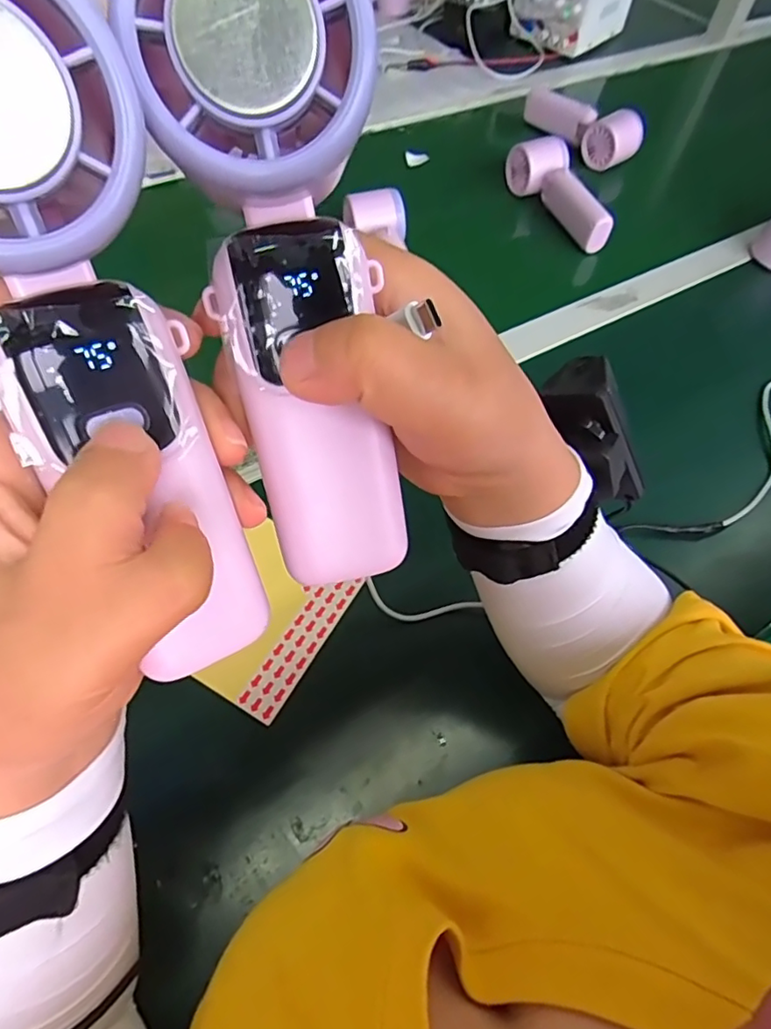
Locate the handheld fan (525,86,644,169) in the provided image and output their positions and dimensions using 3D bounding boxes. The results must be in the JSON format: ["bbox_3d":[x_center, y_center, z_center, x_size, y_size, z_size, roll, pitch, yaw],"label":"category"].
[{"bbox_3d":[0.268,-0.530,0.770,0.050,0.055,0.165,-31,65,-21],"label":"handheld fan"}]

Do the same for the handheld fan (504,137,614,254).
[{"bbox_3d":[0.203,-0.375,0.664,0.056,0.053,0.171,-13,60,-12],"label":"handheld fan"}]

